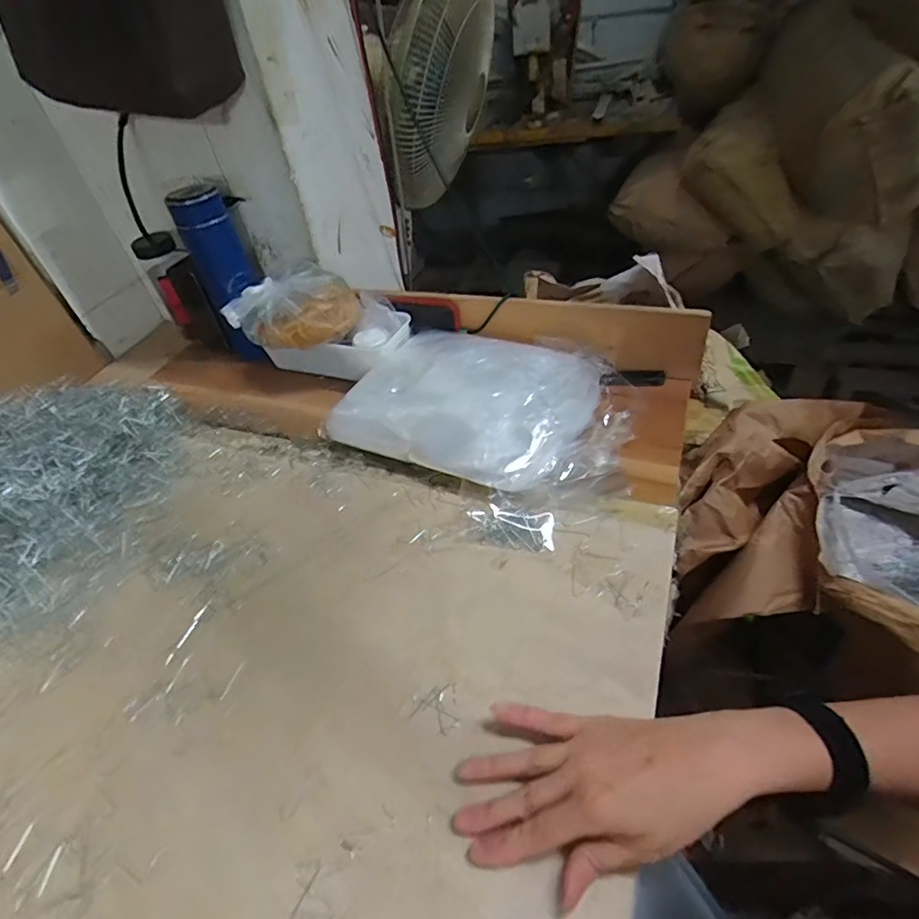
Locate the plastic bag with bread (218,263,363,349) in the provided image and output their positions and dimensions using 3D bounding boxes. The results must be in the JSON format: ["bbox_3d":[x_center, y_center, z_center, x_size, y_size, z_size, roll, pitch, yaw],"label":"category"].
[{"bbox_3d":[-0.203,-0.184,0.661,0.150,0.071,0.075,-18,45,-8],"label":"plastic bag with bread"}]

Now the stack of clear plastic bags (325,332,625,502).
[{"bbox_3d":[0.029,-0.060,0.603,0.312,0.069,0.199,14,48,20],"label":"stack of clear plastic bags"}]

